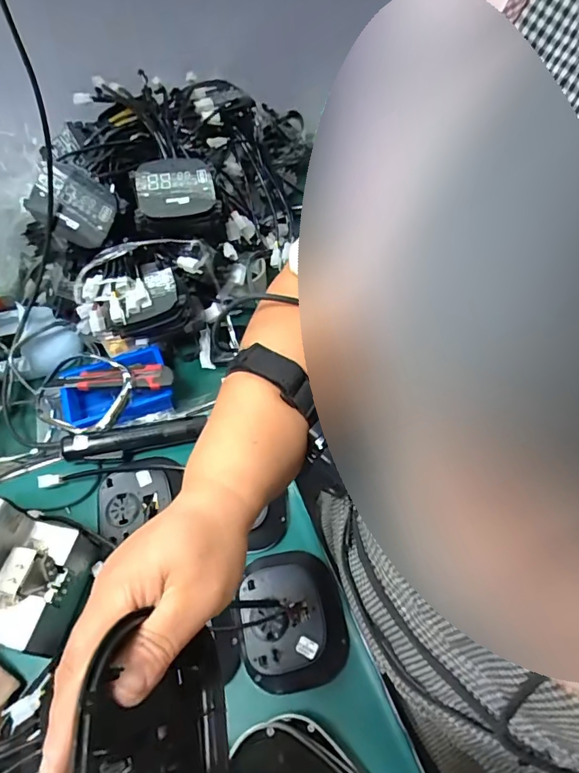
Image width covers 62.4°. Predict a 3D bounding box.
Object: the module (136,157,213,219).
[{"bbox_3d":[-0.168,-0.290,0.706,0.108,0.026,0.087,-13,85,-10],"label":"module"}]

